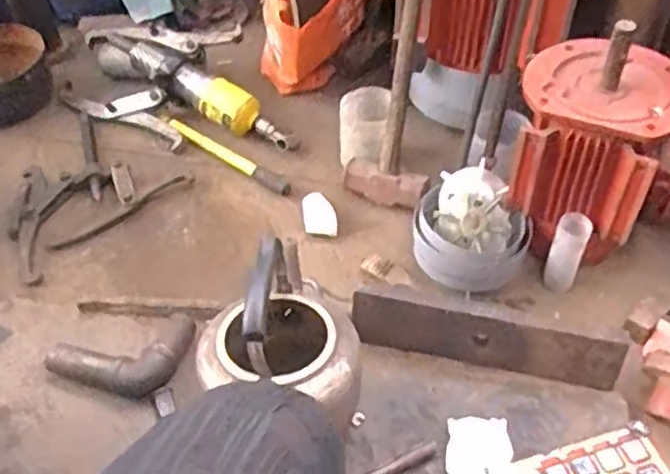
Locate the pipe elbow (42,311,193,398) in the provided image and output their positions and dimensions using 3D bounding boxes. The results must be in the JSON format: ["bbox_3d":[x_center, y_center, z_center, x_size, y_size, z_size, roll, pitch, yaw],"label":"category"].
[{"bbox_3d":[-0.310,0.191,1.031,0.216,0.054,0.114,-15,48,-12],"label":"pipe elbow"}]

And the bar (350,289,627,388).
[{"bbox_3d":[0.222,0.157,1.034,0.388,0.084,0.016,10,29,6],"label":"bar"}]

